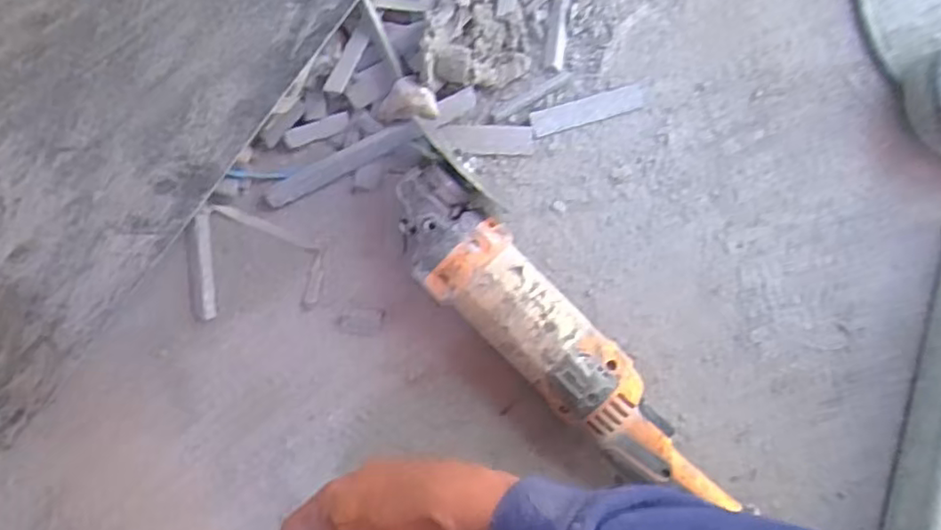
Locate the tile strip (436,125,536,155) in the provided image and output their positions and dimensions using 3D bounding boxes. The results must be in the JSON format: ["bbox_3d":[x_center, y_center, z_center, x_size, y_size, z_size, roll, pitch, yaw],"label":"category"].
[{"bbox_3d":[0.014,-0.107,0.552,0.077,0.006,0.024,2,83,1],"label":"tile strip"}]

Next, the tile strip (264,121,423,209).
[{"bbox_3d":[-0.107,-0.086,0.543,0.136,0.013,0.023,-26,84,-3],"label":"tile strip"}]

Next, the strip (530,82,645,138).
[{"bbox_3d":[0.100,-0.132,0.555,0.098,0.005,0.022,-17,84,-2],"label":"strip"}]

